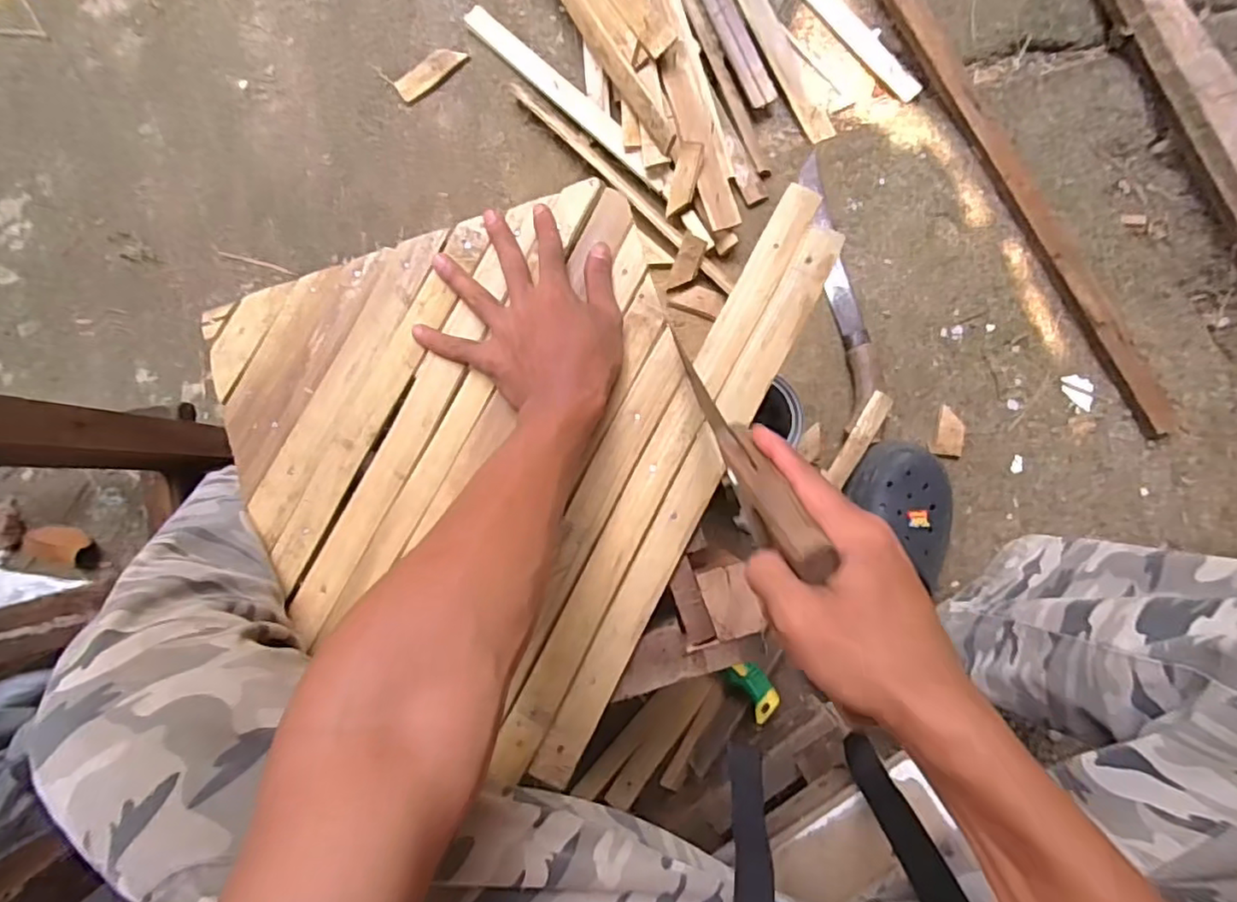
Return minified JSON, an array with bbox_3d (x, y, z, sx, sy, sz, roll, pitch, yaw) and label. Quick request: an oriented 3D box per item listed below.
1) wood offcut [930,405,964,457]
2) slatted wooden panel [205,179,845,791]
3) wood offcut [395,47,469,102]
[{"bbox_3d":[0.382,-0.022,0.725,0.034,0.010,0.057,13,85,5],"label":"wood offcut"},{"bbox_3d":[-0.104,-0.045,0.476,0.383,0.019,0.440,27,87,6],"label":"slatted wooden panel"},{"bbox_3d":[-0.244,-0.491,0.811,0.096,0.011,0.039,-37,83,0],"label":"wood offcut"}]

